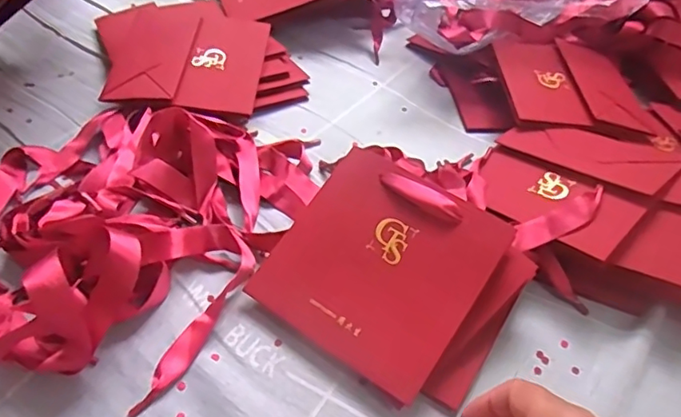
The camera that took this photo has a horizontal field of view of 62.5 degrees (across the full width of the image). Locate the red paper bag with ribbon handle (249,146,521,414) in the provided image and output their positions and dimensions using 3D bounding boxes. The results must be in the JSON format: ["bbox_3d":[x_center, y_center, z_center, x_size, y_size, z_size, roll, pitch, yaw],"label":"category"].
[{"bbox_3d":[0.027,0.036,0.391,0.138,0.008,0.139,30,74,21],"label":"red paper bag with ribbon handle"}]

